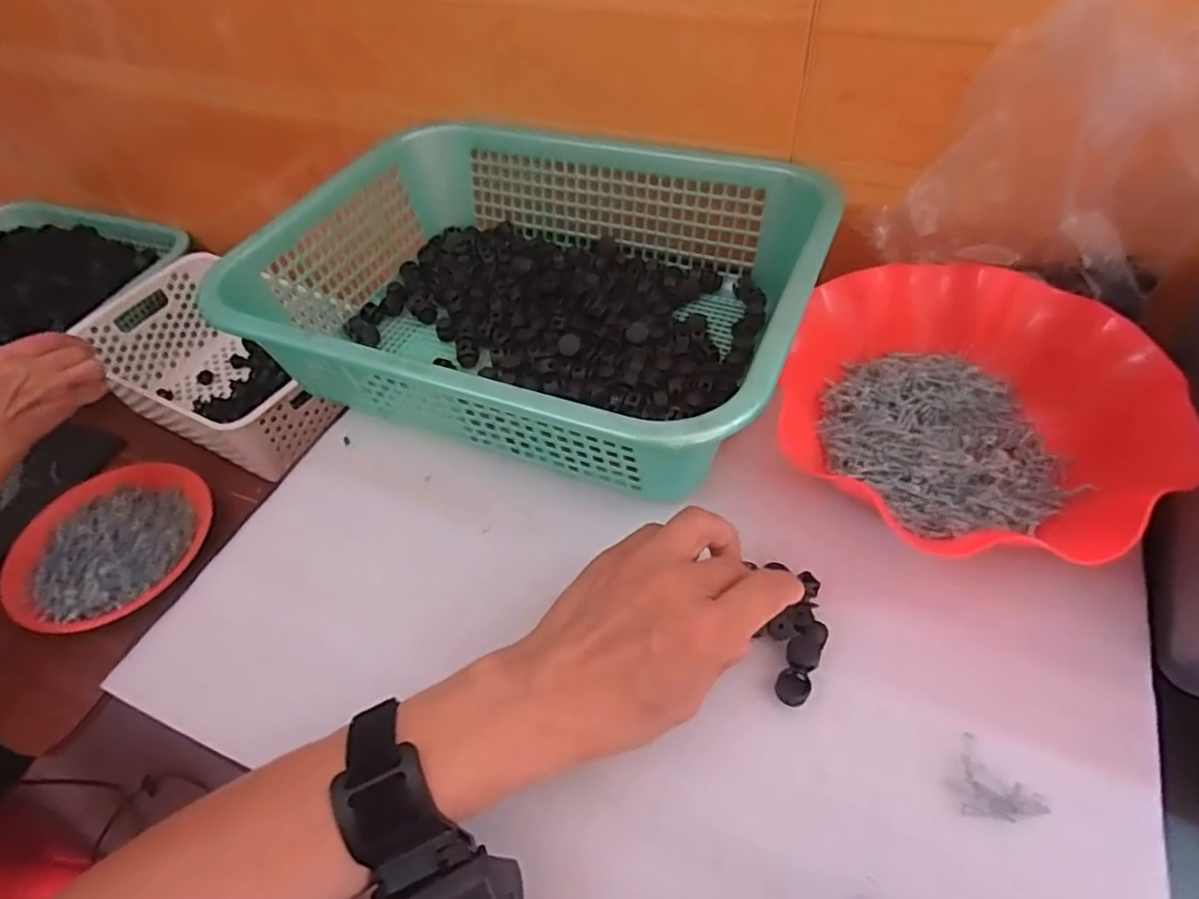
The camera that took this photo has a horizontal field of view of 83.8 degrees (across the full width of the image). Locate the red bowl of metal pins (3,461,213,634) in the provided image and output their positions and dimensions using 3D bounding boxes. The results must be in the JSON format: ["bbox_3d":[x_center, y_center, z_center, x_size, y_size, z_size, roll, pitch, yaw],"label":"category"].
[{"bbox_3d":[-0.504,0.093,0.689,0.181,0.043,0.191,-3,52,4],"label":"red bowl of metal pins"}]

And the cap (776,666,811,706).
[{"bbox_3d":[0.100,0.124,0.346,0.017,0.006,0.017,-3,52,4],"label":"cap"}]

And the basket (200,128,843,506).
[{"bbox_3d":[-0.044,-0.124,0.496,0.385,0.098,0.288,17,56,18],"label":"basket"}]

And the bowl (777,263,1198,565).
[{"bbox_3d":[0.217,-0.029,0.415,0.203,0.064,0.204,-3,52,4],"label":"bowl"}]

